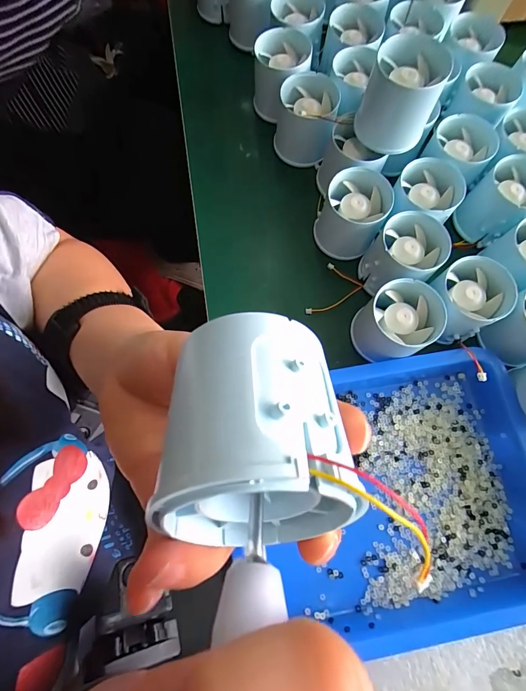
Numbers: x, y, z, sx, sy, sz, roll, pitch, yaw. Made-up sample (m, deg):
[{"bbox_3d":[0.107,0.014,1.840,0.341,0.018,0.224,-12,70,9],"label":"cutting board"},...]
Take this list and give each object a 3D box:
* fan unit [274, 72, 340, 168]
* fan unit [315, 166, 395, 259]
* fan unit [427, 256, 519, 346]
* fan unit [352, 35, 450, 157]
[{"bbox_3d":[0.039,-0.205,0.312,0.051,0.053,0.062,14,75,3],"label":"fan unit"},{"bbox_3d":[0.075,-0.110,0.285,0.051,0.050,0.055,0,75,-1],"label":"fan unit"},{"bbox_3d":[0.157,-0.036,0.263,0.054,0.039,0.051,0,75,-1],"label":"fan unit"},{"bbox_3d":[0.103,-0.186,0.260,0.051,0.061,0.052,0,75,-1],"label":"fan unit"}]

